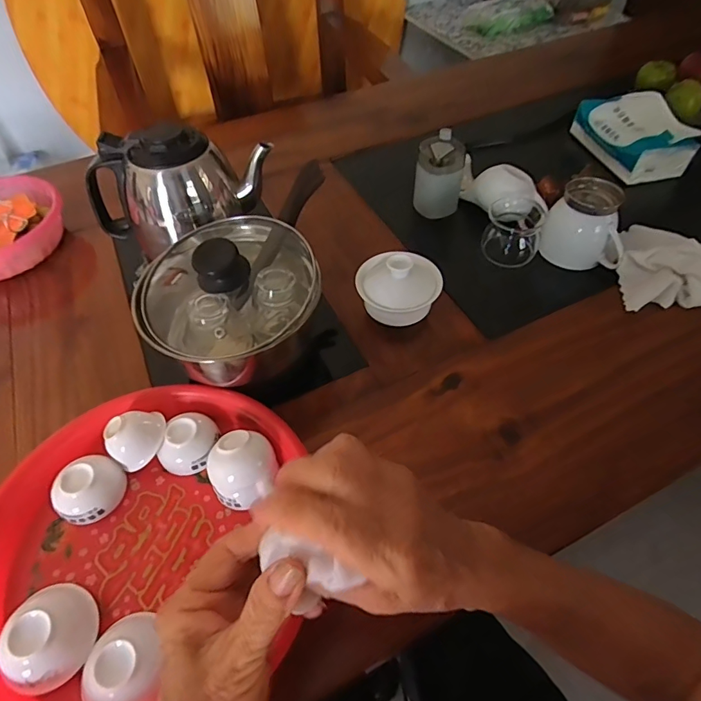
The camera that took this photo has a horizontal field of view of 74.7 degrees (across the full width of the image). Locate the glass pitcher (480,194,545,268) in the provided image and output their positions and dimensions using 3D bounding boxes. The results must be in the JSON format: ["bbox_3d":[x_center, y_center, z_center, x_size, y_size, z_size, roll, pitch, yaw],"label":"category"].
[{"bbox_3d":[0.192,-0.143,0.541,0.064,0.054,0.068,20,55,18],"label":"glass pitcher"}]

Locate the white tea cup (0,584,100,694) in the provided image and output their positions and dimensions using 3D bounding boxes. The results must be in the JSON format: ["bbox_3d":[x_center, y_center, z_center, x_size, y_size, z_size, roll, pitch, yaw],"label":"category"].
[{"bbox_3d":[-0.201,0.190,0.306,0.054,0.036,0.060,8,52,9],"label":"white tea cup"}]

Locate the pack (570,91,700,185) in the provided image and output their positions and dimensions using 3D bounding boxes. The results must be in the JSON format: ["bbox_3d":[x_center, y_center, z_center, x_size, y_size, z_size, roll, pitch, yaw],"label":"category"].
[{"bbox_3d":[0.402,-0.312,0.654,0.088,0.065,0.160,-11,51,-7],"label":"pack"}]

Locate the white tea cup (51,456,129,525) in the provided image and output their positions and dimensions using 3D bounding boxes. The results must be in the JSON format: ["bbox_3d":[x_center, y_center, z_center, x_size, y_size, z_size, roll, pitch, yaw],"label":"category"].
[{"bbox_3d":[-0.211,0.113,0.370,0.048,0.027,0.045,-1,51,2],"label":"white tea cup"}]

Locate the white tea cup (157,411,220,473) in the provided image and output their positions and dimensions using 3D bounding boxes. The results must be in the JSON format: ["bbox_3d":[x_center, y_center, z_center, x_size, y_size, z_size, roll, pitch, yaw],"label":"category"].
[{"bbox_3d":[-0.136,0.077,0.393,0.043,0.028,0.049,14,53,13],"label":"white tea cup"}]

